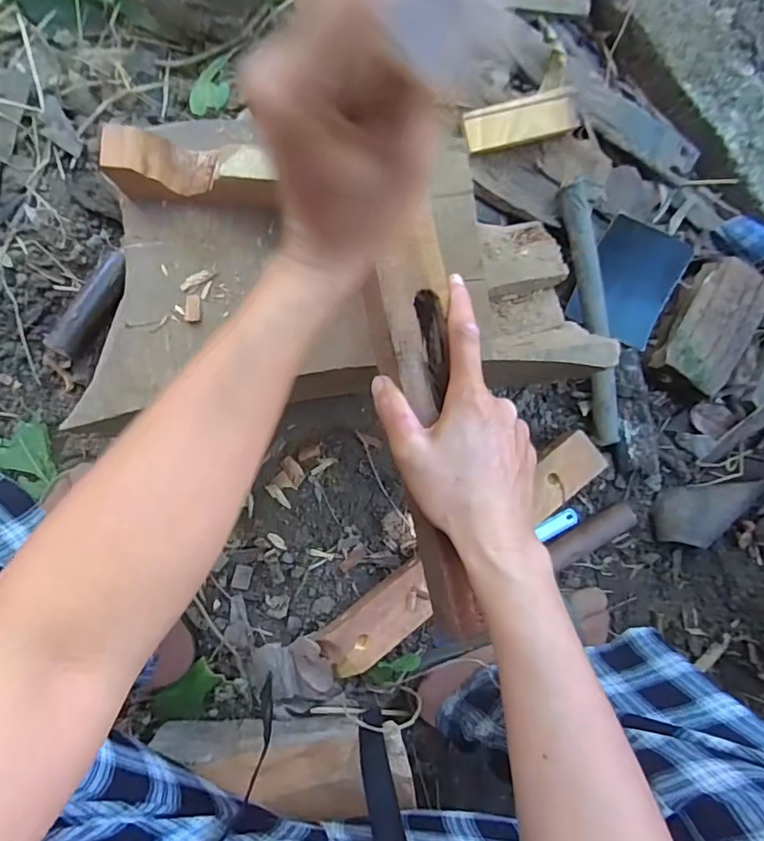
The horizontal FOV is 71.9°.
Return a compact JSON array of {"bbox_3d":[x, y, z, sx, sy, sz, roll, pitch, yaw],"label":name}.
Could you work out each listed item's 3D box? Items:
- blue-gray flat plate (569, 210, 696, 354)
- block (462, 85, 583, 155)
[{"bbox_3d":[0.278,-0.155,0.592,0.095,0.017,0.118,25,109,5],"label":"blue-gray flat plate"},{"bbox_3d":[0.141,-0.306,0.541,0.117,0.022,0.042,-14,98,-3],"label":"block"}]

